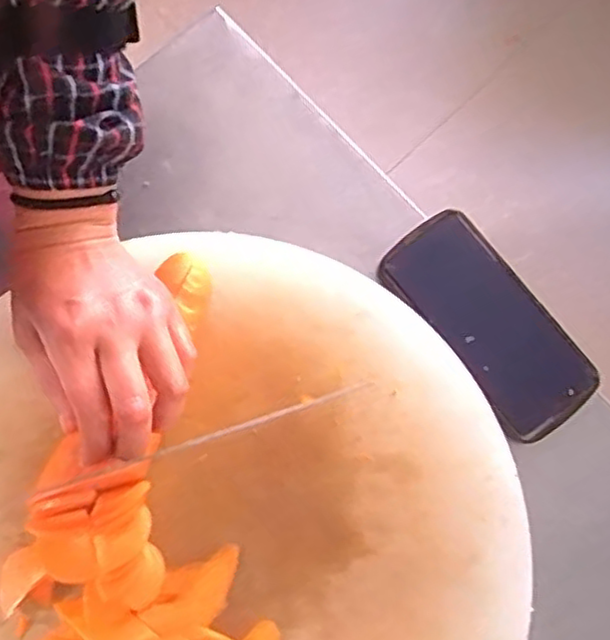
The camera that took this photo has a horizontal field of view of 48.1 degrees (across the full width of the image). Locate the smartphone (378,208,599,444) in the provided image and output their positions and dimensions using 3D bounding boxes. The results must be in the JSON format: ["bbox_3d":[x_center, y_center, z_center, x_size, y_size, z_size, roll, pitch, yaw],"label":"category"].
[{"bbox_3d":[0.130,0.004,0.484,0.074,0.011,0.167,-39,85,-1],"label":"smartphone"}]

